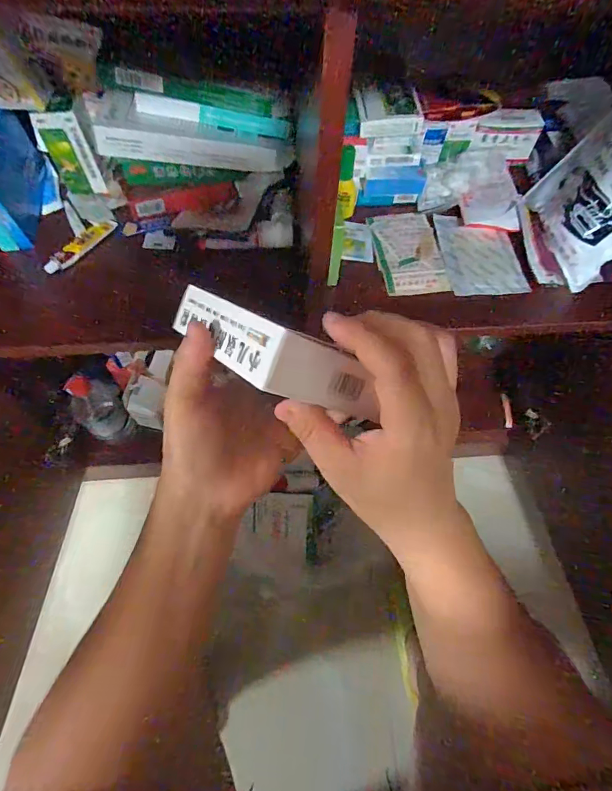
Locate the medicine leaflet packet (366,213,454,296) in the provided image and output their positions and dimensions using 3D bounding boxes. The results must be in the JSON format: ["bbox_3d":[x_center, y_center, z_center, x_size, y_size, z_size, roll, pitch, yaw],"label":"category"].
[{"bbox_3d":[0.134,-0.187,0.586,0.084,0.004,0.132,-6,66,-4],"label":"medicine leaflet packet"}]

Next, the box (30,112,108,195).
[{"bbox_3d":[-0.301,-0.304,0.573,0.058,0.106,0.012,-3,59,0],"label":"box"}]

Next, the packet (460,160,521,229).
[{"bbox_3d":[0.249,-0.279,0.613,0.077,0.017,0.116,-2,73,1],"label":"packet"}]

